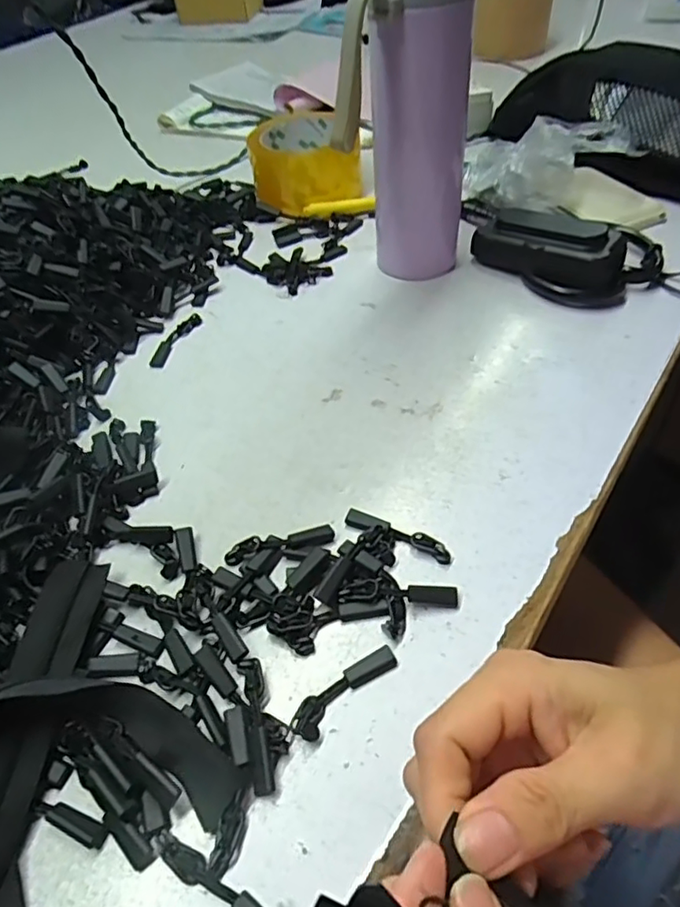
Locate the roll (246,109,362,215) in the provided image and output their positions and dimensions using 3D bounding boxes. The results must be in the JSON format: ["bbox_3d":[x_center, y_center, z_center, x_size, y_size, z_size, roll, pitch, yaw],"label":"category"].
[{"bbox_3d":[-0.031,-0.274,0.538,0.102,0.056,0.097,-2,50,2],"label":"roll"}]

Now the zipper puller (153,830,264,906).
[{"bbox_3d":[-0.043,0.158,0.205,0.061,0.004,0.010,25,56,22],"label":"zipper puller"}]

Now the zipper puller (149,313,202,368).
[{"bbox_3d":[-0.123,-0.085,0.422,0.014,0.006,0.057,15,53,16],"label":"zipper puller"}]

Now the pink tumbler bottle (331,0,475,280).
[{"bbox_3d":[0.044,-0.221,0.364,0.075,0.244,0.089,7,51,9],"label":"pink tumbler bottle"}]

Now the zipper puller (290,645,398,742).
[{"bbox_3d":[0.002,0.102,0.249,0.052,0.005,0.015,-35,56,-23],"label":"zipper puller"}]

